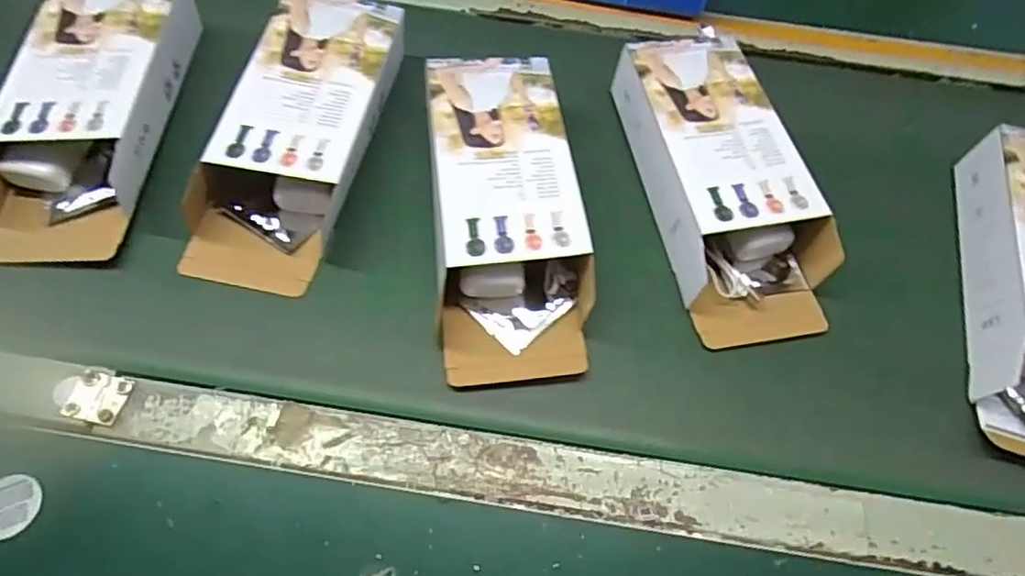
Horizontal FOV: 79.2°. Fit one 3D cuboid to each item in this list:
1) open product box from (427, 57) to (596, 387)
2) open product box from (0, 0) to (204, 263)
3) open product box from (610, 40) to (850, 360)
[{"bbox_3d":[-0.005,-0.060,0.453,0.102,0.052,0.249,-3,60,-5],"label":"open product box"},{"bbox_3d":[-0.317,-0.138,0.475,0.110,0.064,0.245,1,60,-2],"label":"open product box"},{"bbox_3d":[0.161,-0.087,0.475,0.102,0.052,0.251,-9,61,-8],"label":"open product box"}]

